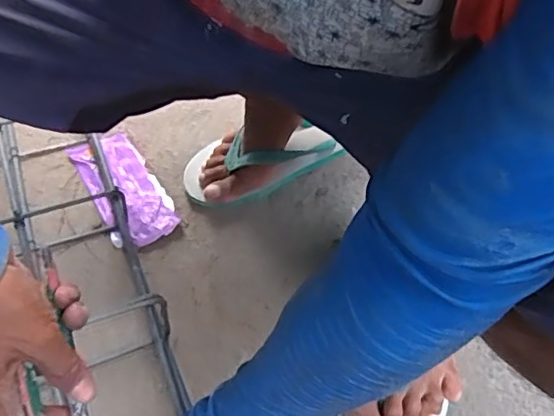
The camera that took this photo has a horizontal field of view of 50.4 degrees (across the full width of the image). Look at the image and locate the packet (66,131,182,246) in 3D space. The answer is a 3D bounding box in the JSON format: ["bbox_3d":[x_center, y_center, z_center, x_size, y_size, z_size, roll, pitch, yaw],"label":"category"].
[{"bbox_3d":[-0.204,-0.032,0.782,0.084,0.014,0.195,-26,55,-22],"label":"packet"}]

